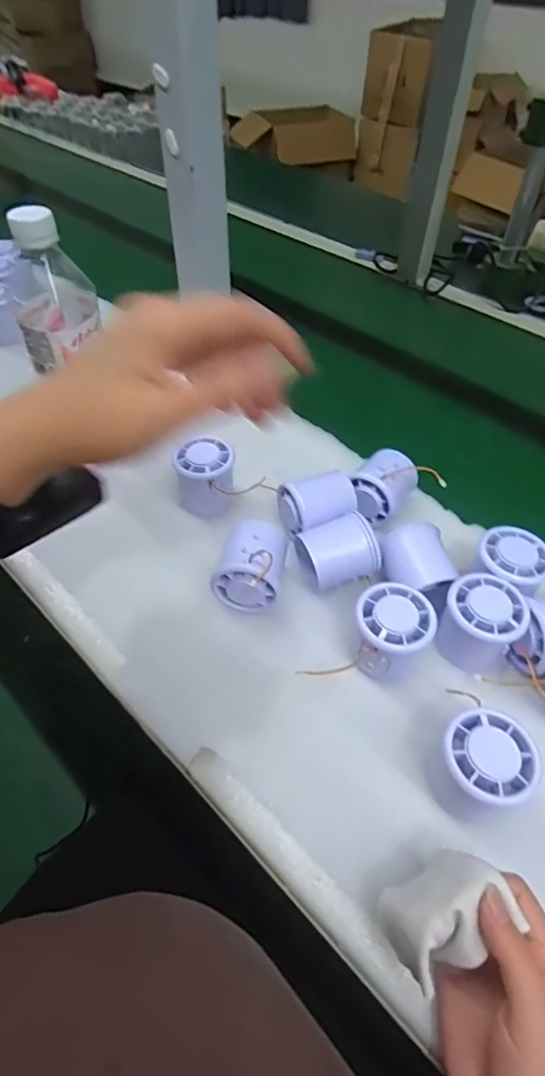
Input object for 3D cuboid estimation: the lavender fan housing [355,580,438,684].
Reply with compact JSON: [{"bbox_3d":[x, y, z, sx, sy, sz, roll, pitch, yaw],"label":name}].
[{"bbox_3d":[0.087,0.075,0.390,0.053,0.063,0.056,0,50,0],"label":"lavender fan housing"}]

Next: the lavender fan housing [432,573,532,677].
[{"bbox_3d":[0.155,0.063,0.390,0.054,0.048,0.054,0,50,0],"label":"lavender fan housing"}]

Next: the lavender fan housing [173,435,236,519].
[{"bbox_3d":[-0.063,-0.058,0.496,0.052,0.063,0.053,-5,51,-5],"label":"lavender fan housing"}]

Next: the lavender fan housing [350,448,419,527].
[{"bbox_3d":[0.100,-0.047,0.480,0.044,0.042,0.061,28,55,21],"label":"lavender fan housing"}]

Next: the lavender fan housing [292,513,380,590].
[{"bbox_3d":[0.052,0.016,0.440,0.063,0.052,0.050,-19,53,-16],"label":"lavender fan housing"}]

